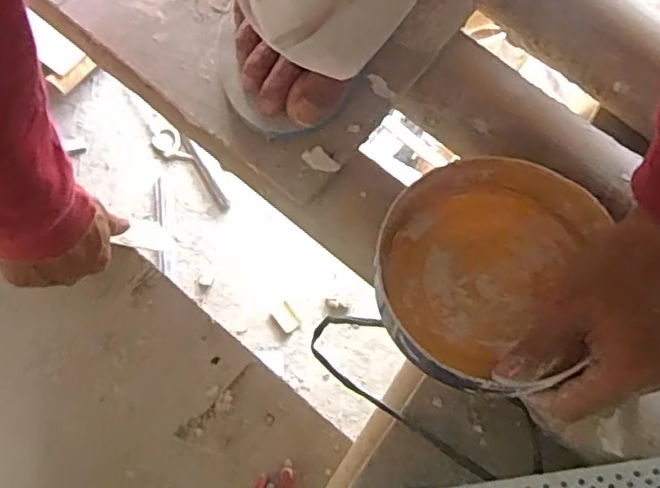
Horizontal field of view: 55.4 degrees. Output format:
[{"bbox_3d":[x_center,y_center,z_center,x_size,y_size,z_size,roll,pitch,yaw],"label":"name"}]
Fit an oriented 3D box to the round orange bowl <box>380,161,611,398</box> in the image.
[{"bbox_3d":[0.093,0.009,0.389,0.123,0.041,0.155,20,73,8],"label":"round orange bowl"}]

